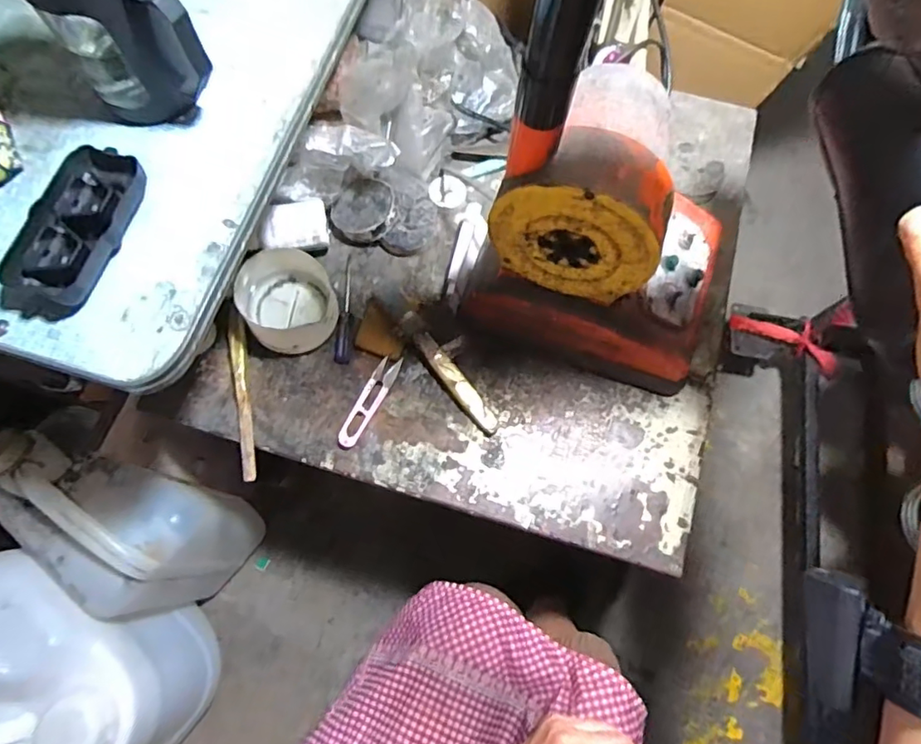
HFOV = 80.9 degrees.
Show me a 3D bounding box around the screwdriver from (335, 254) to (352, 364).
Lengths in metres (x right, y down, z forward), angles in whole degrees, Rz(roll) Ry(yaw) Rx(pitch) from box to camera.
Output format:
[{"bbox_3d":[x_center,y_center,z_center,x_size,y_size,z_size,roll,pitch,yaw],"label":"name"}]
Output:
[{"bbox_3d":[-0.118,-0.067,0.566,0.015,0.011,0.119,3,73,-1],"label":"screwdriver"}]

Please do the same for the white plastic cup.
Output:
[{"bbox_3d":[-0.172,-0.071,0.543,0.087,0.058,0.095,1,73,-2],"label":"white plastic cup"}]

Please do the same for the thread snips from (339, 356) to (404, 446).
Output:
[{"bbox_3d":[-0.091,0.029,0.540,0.022,0.011,0.101,27,74,6],"label":"thread snips"}]

